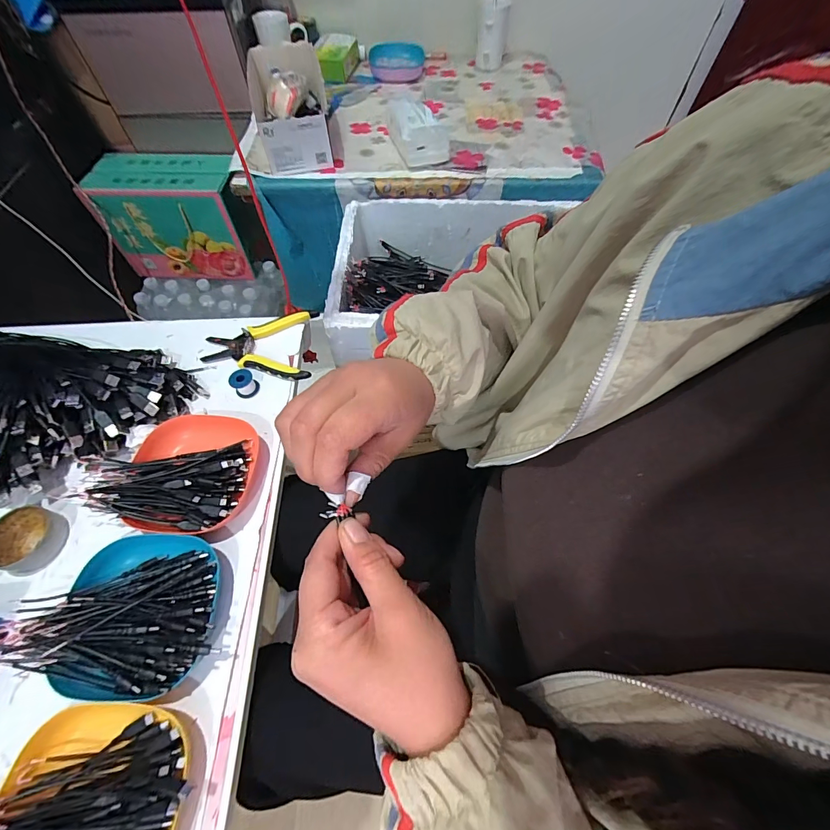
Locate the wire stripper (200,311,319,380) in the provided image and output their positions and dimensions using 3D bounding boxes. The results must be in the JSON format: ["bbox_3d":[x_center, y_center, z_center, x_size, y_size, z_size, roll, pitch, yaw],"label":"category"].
[{"bbox_3d":[-0.220,-0.098,0.549,0.155,0.016,0.116,0,60,0],"label":"wire stripper"}]

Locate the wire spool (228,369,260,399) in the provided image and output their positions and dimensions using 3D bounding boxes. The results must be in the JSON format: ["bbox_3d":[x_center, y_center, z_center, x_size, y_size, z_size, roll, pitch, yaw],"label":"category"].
[{"bbox_3d":[-0.224,-0.041,0.511,0.030,0.031,0.028,0,60,0],"label":"wire spool"}]

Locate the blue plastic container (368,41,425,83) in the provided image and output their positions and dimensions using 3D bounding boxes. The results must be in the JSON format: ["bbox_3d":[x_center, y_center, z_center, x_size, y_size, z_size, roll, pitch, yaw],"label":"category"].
[{"bbox_3d":[-0.043,-0.873,0.963,0.138,0.051,0.093,-4,60,-3],"label":"blue plastic container"}]

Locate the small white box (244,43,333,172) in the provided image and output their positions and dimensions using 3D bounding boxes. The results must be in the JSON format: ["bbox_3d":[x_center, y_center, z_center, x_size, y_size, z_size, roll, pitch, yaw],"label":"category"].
[{"bbox_3d":[-0.245,-0.605,0.767,0.132,0.113,0.257,-10,60,-6],"label":"small white box"}]

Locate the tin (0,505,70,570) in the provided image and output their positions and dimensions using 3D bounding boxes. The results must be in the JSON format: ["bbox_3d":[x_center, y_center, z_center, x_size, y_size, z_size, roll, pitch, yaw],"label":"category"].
[{"bbox_3d":[-0.413,0.131,0.413,0.066,0.020,0.063,10,60,6],"label":"tin"}]

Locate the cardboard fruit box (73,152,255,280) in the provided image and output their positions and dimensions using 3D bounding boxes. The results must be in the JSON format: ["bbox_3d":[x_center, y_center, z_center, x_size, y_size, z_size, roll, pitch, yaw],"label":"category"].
[{"bbox_3d":[-0.580,-0.496,0.983,0.332,0.233,0.168,-2,60,-2],"label":"cardboard fruit box"}]

